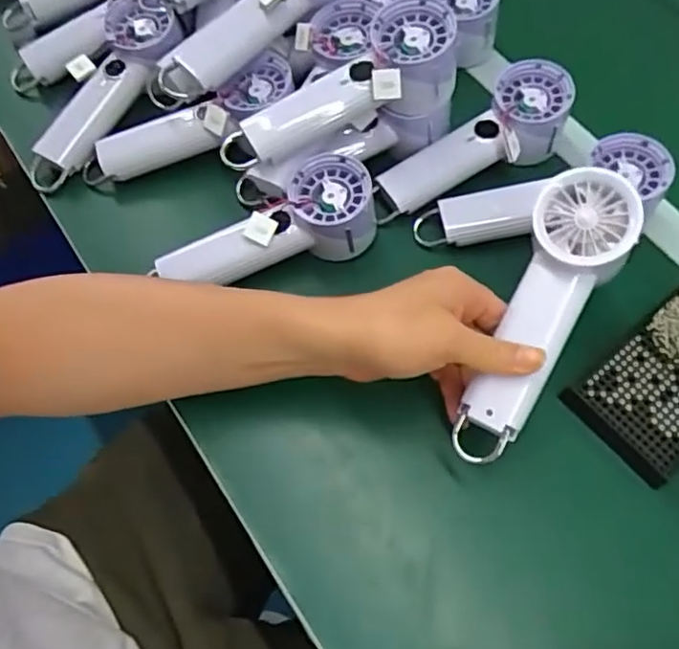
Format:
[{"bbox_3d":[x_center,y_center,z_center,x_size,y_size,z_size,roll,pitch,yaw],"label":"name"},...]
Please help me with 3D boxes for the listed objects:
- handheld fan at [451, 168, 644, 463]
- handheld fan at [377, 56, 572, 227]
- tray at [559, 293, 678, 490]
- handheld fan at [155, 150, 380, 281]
[{"bbox_3d":[0.127,-0.002,0.401,0.057,0.032,0.190,24,94,11],"label":"handheld fan"},{"bbox_3d":[0.112,-0.147,0.537,0.188,0.055,0.063,-32,67,3],"label":"handheld fan"},{"bbox_3d":[0.242,0.040,0.459,0.139,0.015,0.082,-38,70,-16],"label":"tray"},{"bbox_3d":[-0.054,-0.071,0.504,0.174,0.062,0.062,-20,65,6],"label":"handheld fan"}]

